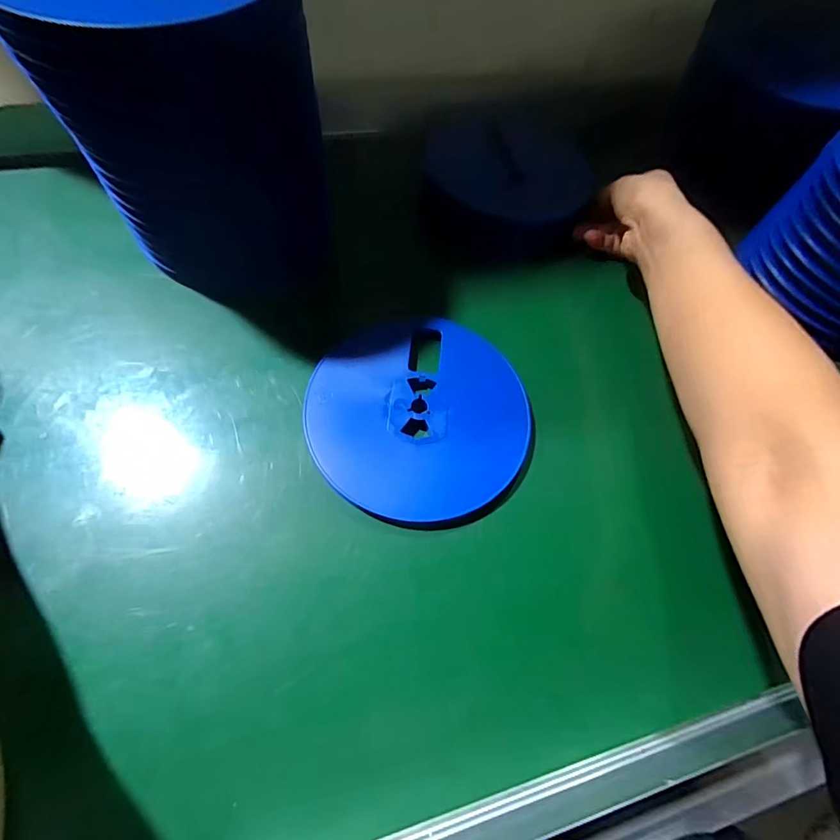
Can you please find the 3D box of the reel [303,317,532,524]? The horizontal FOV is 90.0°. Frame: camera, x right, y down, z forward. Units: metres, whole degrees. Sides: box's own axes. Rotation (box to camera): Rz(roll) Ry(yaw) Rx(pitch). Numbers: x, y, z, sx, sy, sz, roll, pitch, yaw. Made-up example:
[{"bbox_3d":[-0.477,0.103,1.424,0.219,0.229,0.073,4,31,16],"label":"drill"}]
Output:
[{"bbox_3d":[0.002,-0.010,0.327,0.169,0.011,0.168,3,63,-7],"label":"reel"}]

